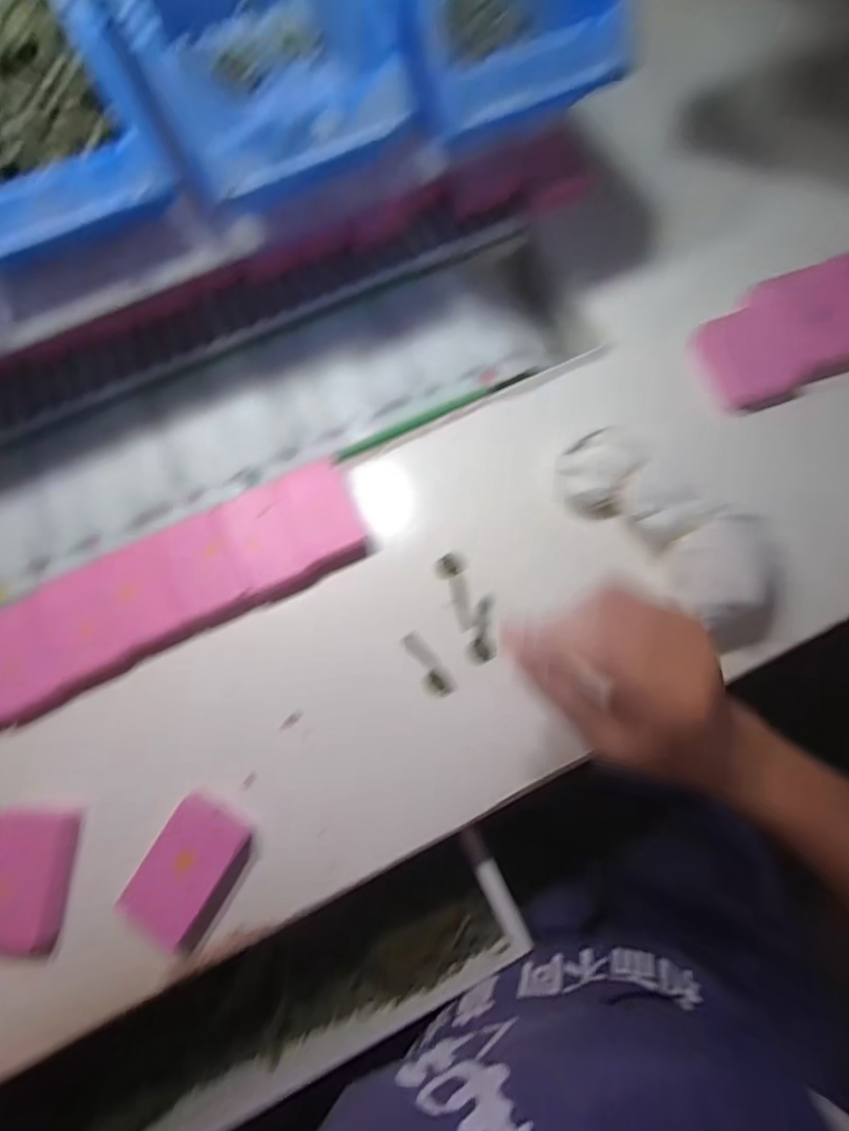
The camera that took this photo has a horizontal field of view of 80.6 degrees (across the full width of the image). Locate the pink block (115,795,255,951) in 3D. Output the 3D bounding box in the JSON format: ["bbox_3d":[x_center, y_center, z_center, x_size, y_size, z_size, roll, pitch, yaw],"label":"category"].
[{"bbox_3d":[-0.139,0.181,0.299,0.047,0.025,0.072,28,76,10],"label":"pink block"}]

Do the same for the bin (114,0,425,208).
[{"bbox_3d":[-0.096,-0.298,0.275,0.127,0.078,0.186,-25,76,-5],"label":"bin"}]

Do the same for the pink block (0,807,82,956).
[{"bbox_3d":[-0.237,0.186,0.297,0.042,0.025,0.076,1,72,3],"label":"pink block"}]

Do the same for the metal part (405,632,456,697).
[{"bbox_3d":[0.002,0.067,0.335,0.017,0.008,0.046,-36,75,-9],"label":"metal part"}]

